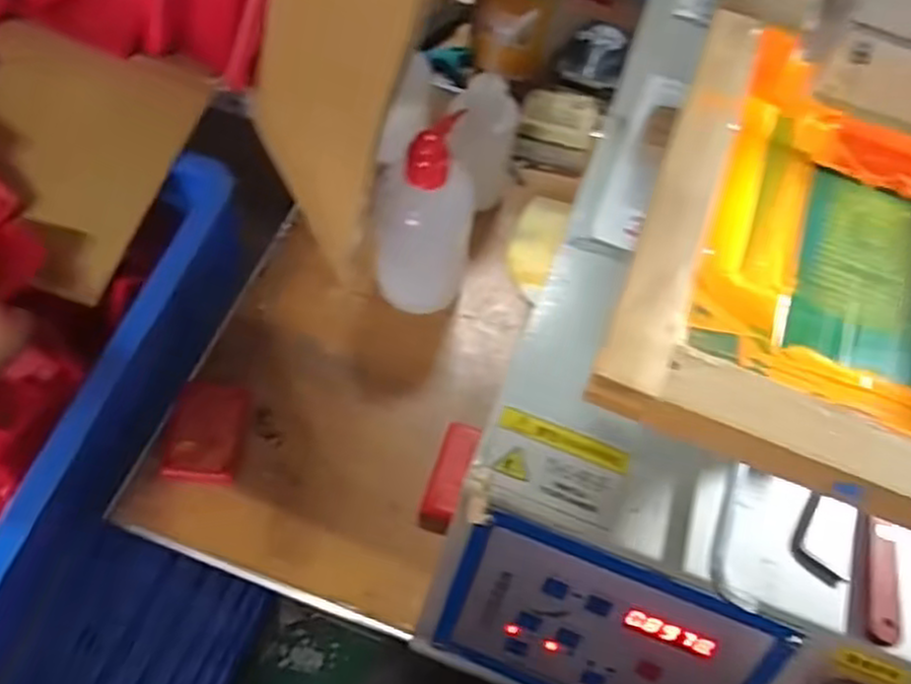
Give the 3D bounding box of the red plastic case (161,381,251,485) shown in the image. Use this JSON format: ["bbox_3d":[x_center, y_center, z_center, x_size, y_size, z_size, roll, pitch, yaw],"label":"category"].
[{"bbox_3d":[-0.195,0.070,0.585,0.053,0.009,0.081,5,62,-1],"label":"red plastic case"}]

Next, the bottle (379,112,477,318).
[{"bbox_3d":[-0.026,-0.090,0.605,0.076,0.175,0.079,4,62,-1],"label":"bottle"}]

